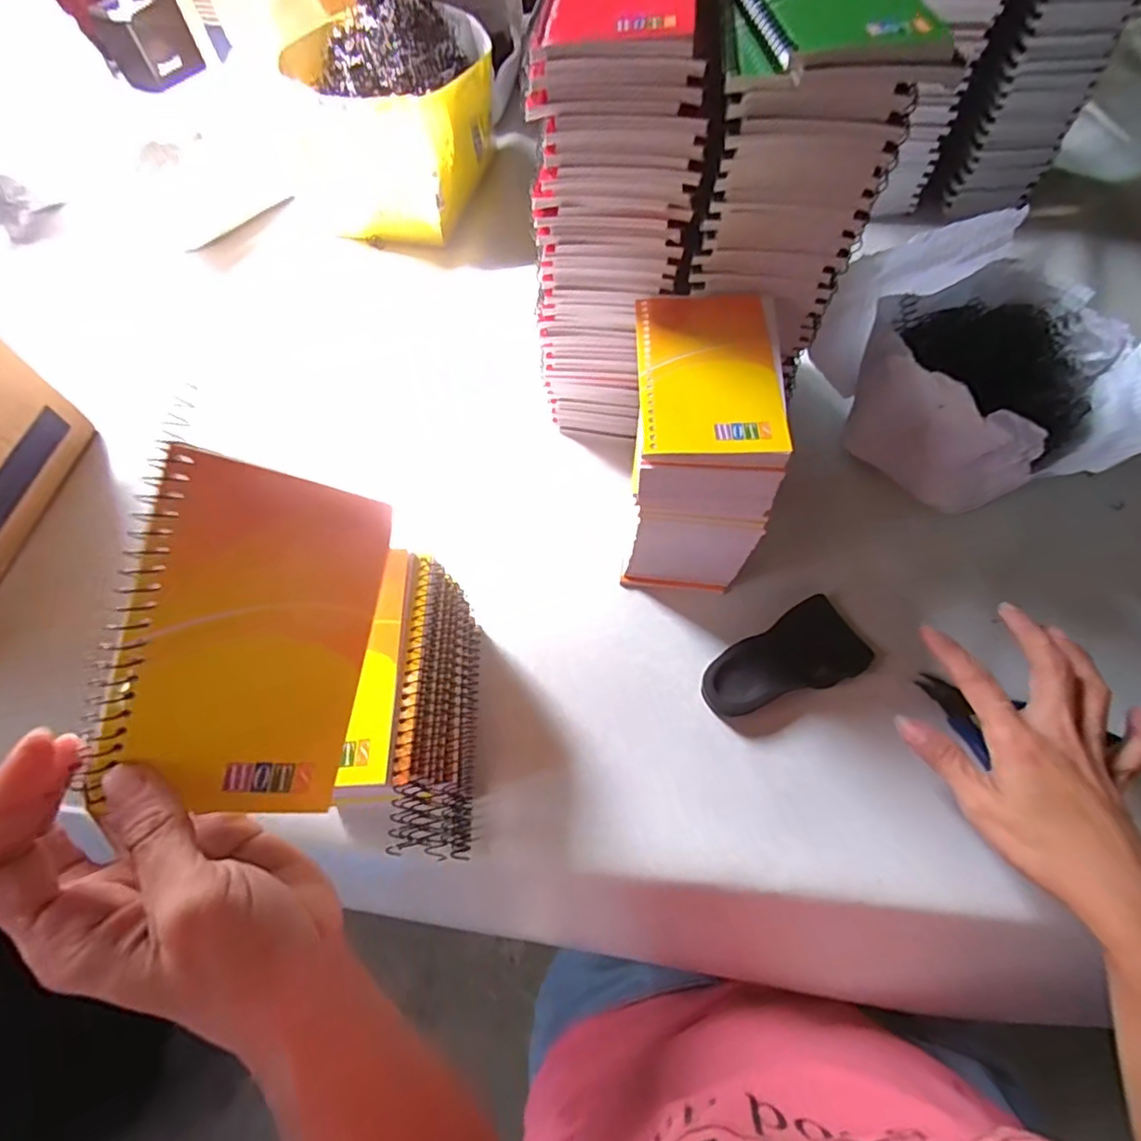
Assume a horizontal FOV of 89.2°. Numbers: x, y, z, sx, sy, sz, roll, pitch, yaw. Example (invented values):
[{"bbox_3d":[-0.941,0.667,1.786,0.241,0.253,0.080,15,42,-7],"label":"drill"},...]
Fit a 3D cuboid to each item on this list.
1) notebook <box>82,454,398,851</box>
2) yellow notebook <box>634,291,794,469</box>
[{"bbox_3d":[-0.121,0.027,0.218,0.082,0.006,0.127,11,92,-28],"label":"notebook"},{"bbox_3d":[0.083,-0.123,0.350,0.083,0.013,0.138,1,63,4],"label":"yellow notebook"}]

